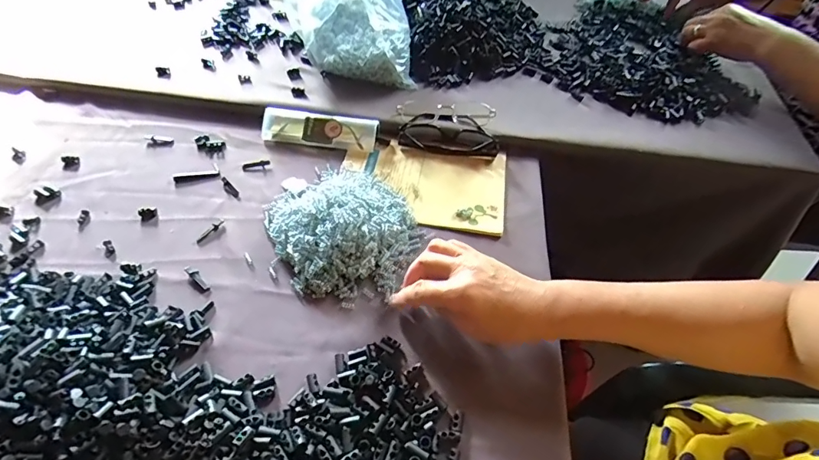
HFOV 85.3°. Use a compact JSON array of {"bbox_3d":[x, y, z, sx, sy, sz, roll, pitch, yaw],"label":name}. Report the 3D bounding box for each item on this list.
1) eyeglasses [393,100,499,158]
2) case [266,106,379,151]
[{"bbox_3d":[0.049,-0.139,0.593,0.137,0.033,0.072,10,52,7],"label":"eyeglasses"},{"bbox_3d":[-0.120,-0.133,0.595,0.152,0.022,0.045,8,89,5],"label":"case"}]

